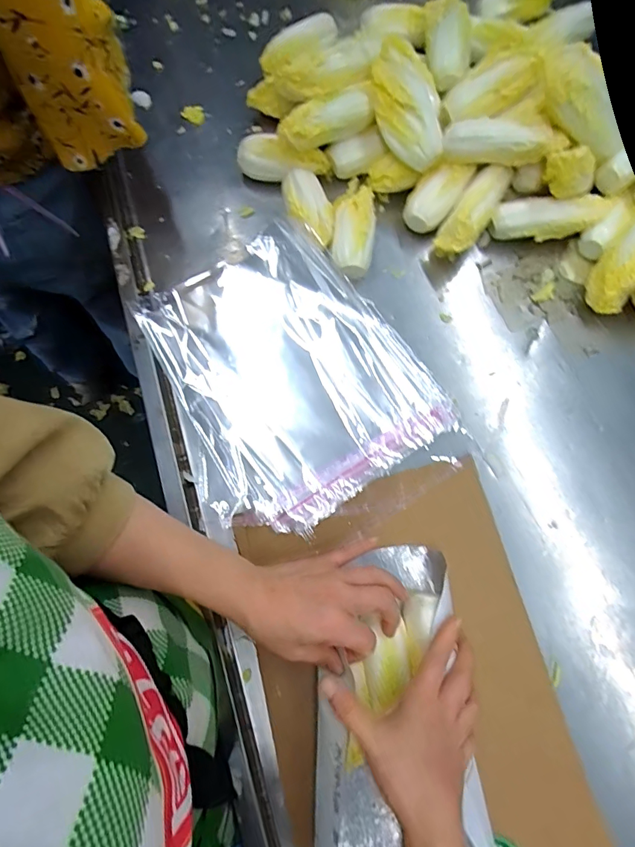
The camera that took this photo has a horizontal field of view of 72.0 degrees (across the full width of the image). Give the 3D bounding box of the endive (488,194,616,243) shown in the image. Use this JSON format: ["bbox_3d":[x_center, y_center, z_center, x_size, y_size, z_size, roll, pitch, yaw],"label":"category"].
[{"bbox_3d":[0.279,-0.244,0.533,0.136,0.044,0.045,-2,74,1],"label":"endive"}]

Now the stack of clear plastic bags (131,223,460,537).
[{"bbox_3d":[-0.042,-0.059,0.498,0.270,0.030,0.317,-33,76,-7],"label":"stack of clear plastic bags"}]

